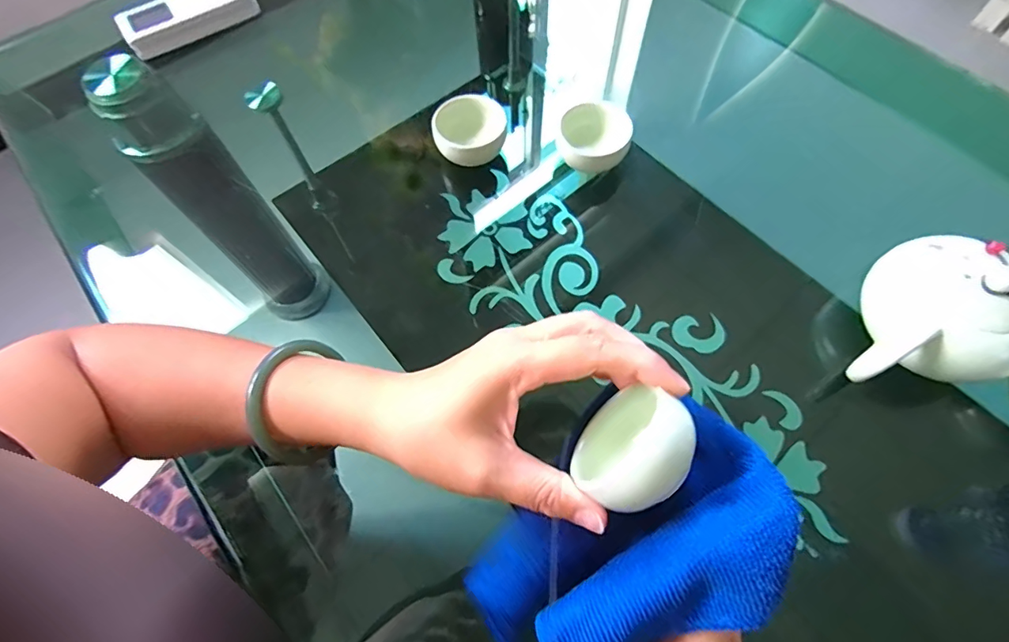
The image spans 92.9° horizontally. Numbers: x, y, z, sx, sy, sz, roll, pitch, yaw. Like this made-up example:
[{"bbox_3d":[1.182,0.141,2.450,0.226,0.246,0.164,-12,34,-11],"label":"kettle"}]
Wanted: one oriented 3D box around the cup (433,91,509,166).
[{"bbox_3d":[-0.028,-0.152,0.387,0.057,0.030,0.051,1,66,3],"label":"cup"}]

